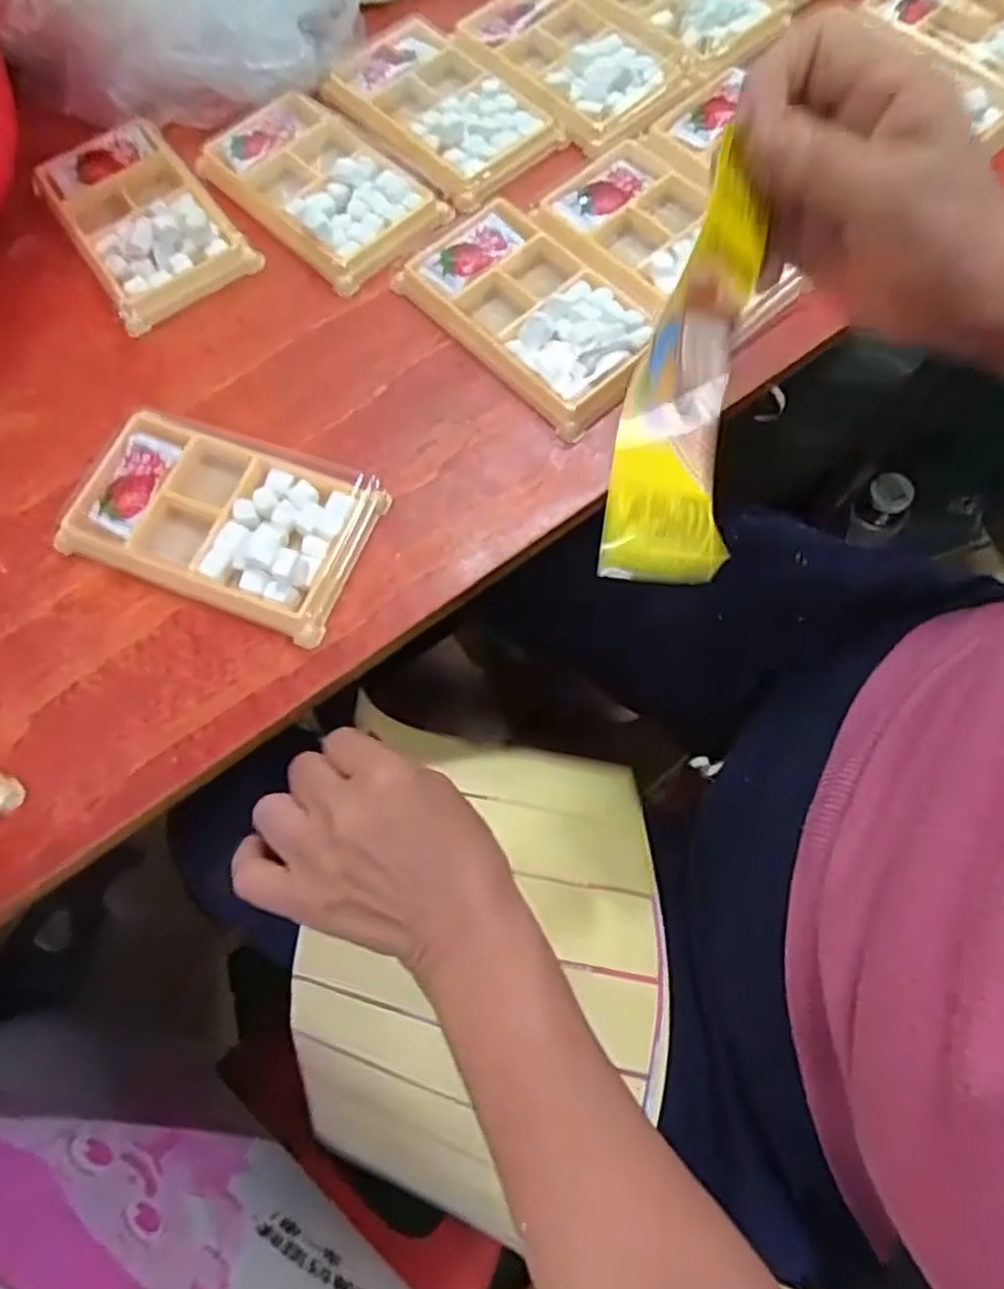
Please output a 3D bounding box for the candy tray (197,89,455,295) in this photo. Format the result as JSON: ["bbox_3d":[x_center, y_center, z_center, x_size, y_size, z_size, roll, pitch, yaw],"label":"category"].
[{"bbox_3d":[-0.098,-0.256,0.390,0.077,0.008,0.133,-43,77,-10],"label":"candy tray"}]

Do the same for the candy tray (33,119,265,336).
[{"bbox_3d":[-0.198,-0.236,0.388,0.076,0.016,0.127,-35,73,-8],"label":"candy tray"}]

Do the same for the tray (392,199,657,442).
[{"bbox_3d":[0.017,-0.170,0.358,0.075,0.012,0.133,-41,74,-10],"label":"tray"}]

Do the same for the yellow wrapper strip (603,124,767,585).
[{"bbox_3d":[0.066,-0.091,0.247,0.040,0.041,0.143,13,87,6],"label":"yellow wrapper strip"}]

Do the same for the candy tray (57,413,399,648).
[{"bbox_3d":[-0.129,-0.061,0.329,0.132,0.016,0.082,20,73,10],"label":"candy tray"}]

